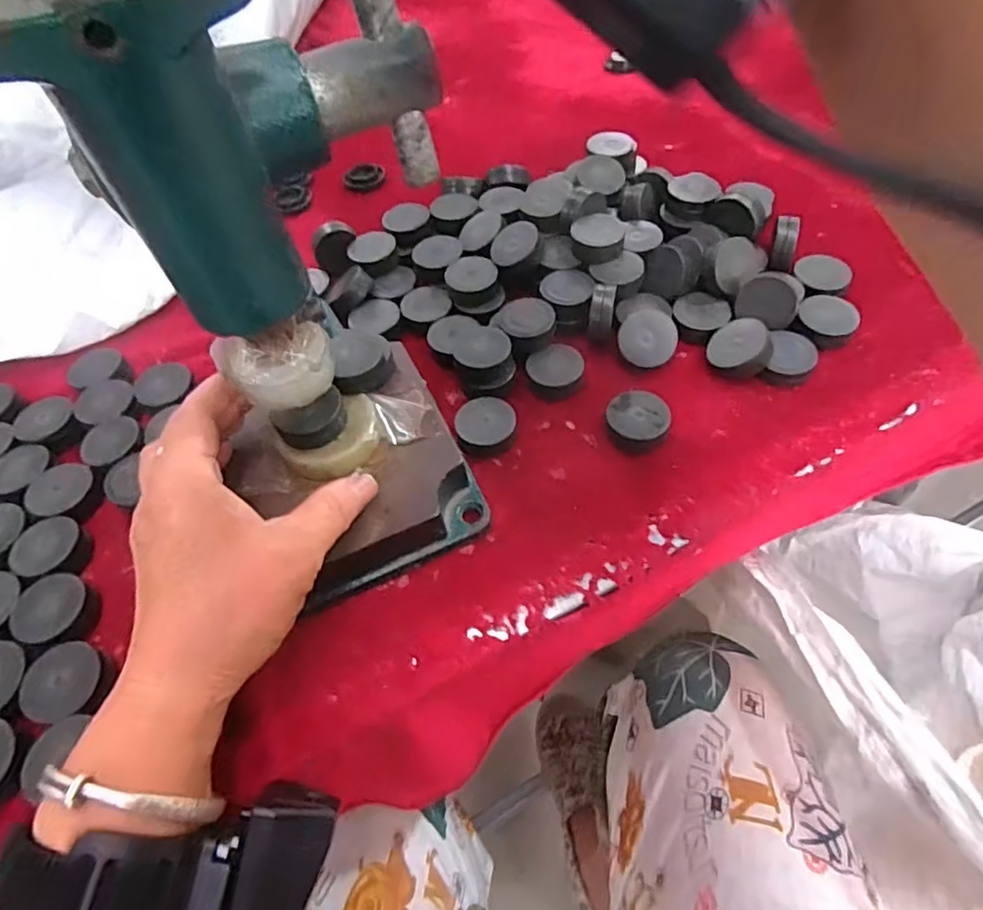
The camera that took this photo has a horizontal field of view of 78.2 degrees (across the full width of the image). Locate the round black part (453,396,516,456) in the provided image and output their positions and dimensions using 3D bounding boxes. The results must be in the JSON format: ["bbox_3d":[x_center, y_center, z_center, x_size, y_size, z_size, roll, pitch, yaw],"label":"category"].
[{"bbox_3d":[-0.003,-0.016,0.329,0.031,0.012,0.030,7,54,7],"label":"round black part"}]

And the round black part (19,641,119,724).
[{"bbox_3d":[-0.184,0.098,0.261,0.031,0.009,0.032,-1,54,2],"label":"round black part"}]

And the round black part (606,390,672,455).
[{"bbox_3d":[0.078,-0.019,0.321,0.032,0.013,0.032,-1,54,2],"label":"round black part"}]

